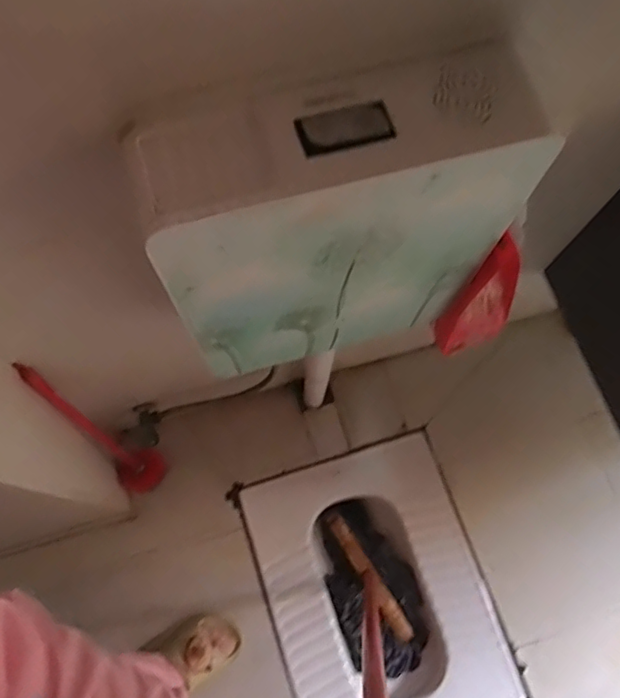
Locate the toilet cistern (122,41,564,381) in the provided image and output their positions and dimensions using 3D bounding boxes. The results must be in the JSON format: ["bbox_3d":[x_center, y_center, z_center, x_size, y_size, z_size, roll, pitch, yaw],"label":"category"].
[{"bbox_3d":[0.024,-0.114,0.639,0.357,0.379,0.104,-15,72,-8],"label":"toilet cistern"}]

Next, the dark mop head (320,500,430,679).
[{"bbox_3d":[0.135,0.529,1.270,0.180,0.077,0.361,-17,72,-8],"label":"dark mop head"}]

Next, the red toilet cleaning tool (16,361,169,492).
[{"bbox_3d":[-0.386,0.180,1.057,0.141,0.508,0.105,19,71,5],"label":"red toilet cleaning tool"}]

